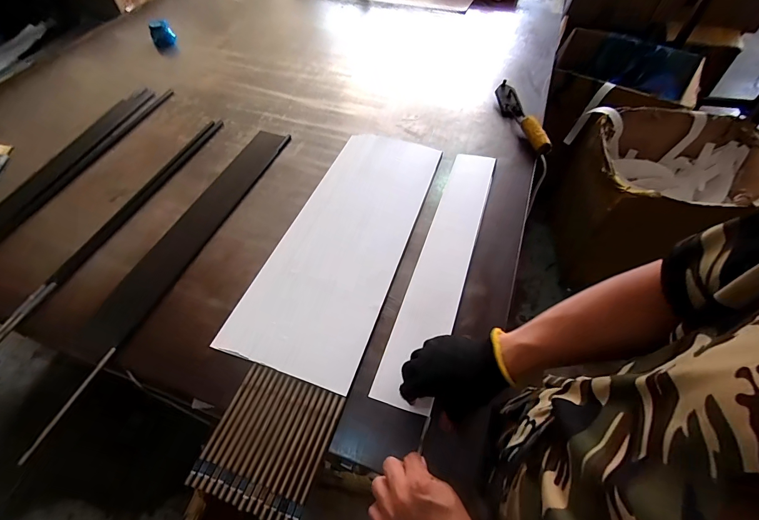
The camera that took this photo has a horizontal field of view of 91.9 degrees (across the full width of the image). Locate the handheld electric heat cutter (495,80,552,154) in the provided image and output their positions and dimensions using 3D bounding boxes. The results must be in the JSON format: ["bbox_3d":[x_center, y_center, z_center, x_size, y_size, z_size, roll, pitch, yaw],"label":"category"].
[{"bbox_3d":[0.343,-0.356,0.895,0.047,0.045,0.274,-6,55,-6],"label":"handheld electric heat cutter"}]

